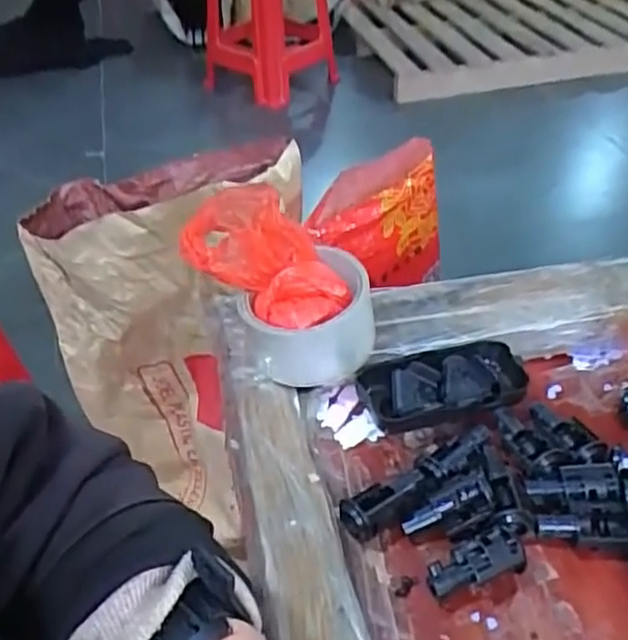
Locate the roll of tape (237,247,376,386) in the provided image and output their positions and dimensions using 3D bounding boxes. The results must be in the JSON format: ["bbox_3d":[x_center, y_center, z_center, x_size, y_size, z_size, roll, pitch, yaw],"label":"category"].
[{"bbox_3d":[-0.003,0.001,0.478,0.083,0.064,0.083,-1,39,1],"label":"roll of tape"}]

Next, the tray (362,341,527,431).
[{"bbox_3d":[0.088,0.045,0.470,0.112,0.027,0.052,-10,40,-10],"label":"tray"}]

